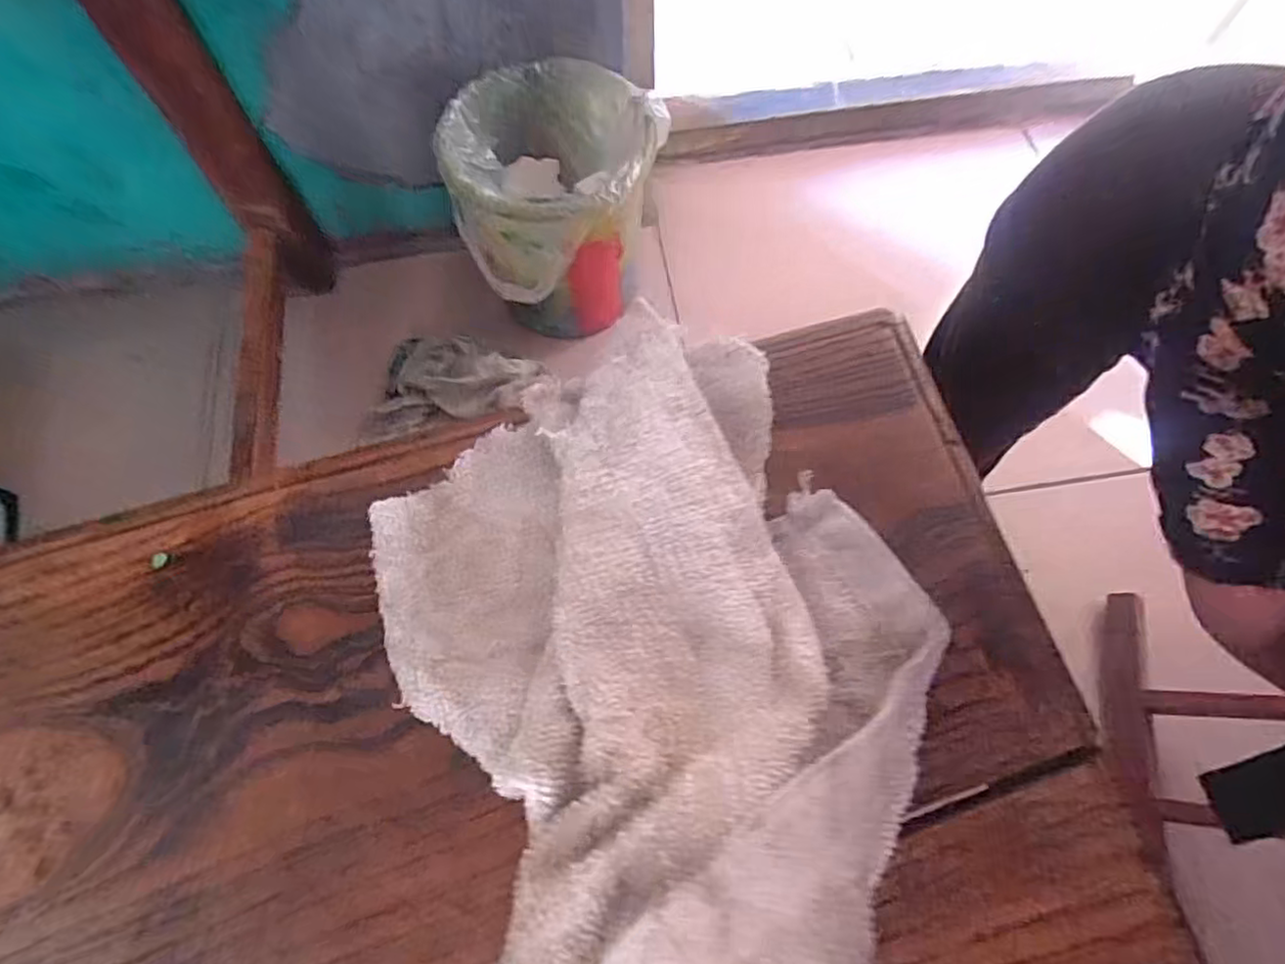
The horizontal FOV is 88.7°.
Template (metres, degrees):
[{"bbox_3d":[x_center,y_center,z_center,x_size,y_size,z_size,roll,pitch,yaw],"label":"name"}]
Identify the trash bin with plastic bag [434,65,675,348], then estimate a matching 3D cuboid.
[{"bbox_3d":[-0.102,-0.336,0.818,0.237,0.242,0.253,9,66,4],"label":"trash bin with plastic bag"}]

